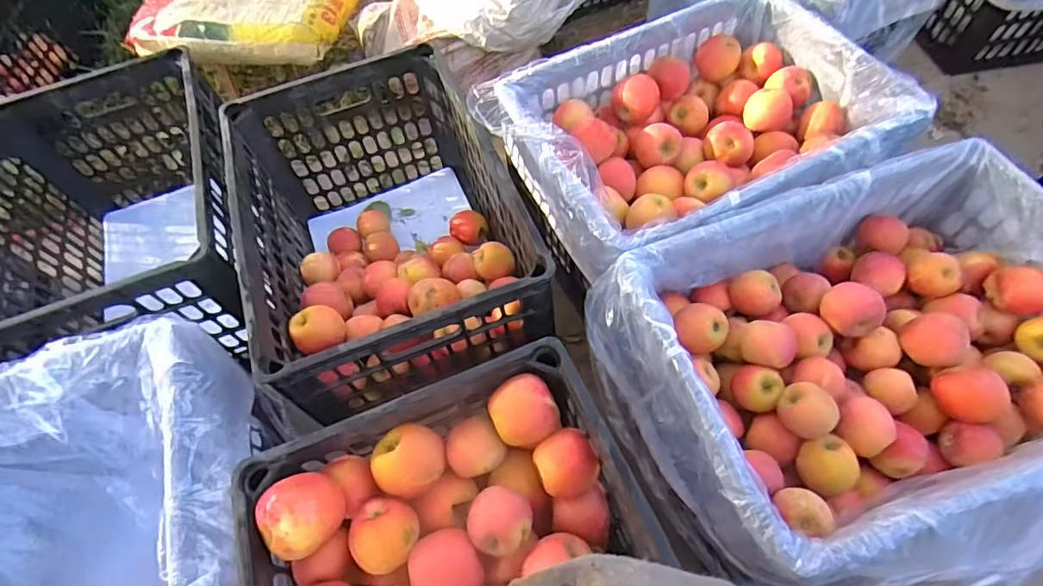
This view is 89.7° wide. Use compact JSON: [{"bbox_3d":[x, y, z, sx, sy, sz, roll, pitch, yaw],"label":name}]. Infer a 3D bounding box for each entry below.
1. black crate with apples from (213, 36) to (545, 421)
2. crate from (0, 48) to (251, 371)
[{"bbox_3d":[-0.192,-0.064,0.779,0.336,0.261,0.551,-20,58,-10],"label":"black crate with apples"},{"bbox_3d":[-0.627,-0.104,0.847,0.354,0.281,0.507,-22,59,-11],"label":"crate"}]

